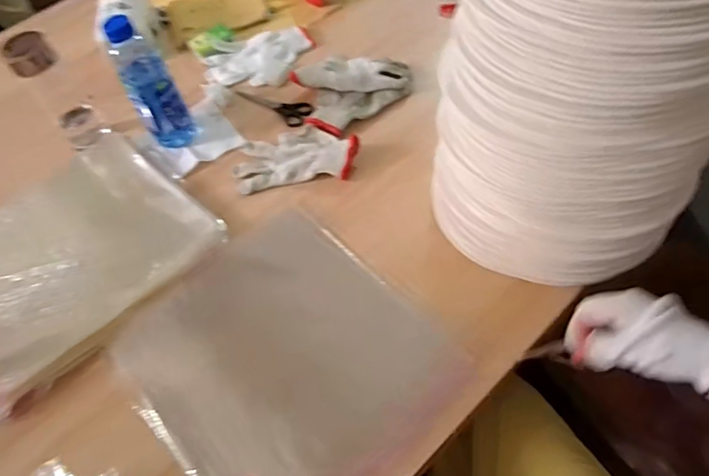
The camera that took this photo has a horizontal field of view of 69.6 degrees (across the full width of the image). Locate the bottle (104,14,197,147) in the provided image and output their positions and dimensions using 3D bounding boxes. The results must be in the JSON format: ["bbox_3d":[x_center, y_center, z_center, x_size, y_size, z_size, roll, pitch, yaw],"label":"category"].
[{"bbox_3d":[-0.298,-0.224,0.745,0.063,0.199,0.059,-29,57,-12],"label":"bottle"}]

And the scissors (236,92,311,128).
[{"bbox_3d":[-0.131,-0.227,0.846,0.150,0.006,0.052,33,66,26],"label":"scissors"}]

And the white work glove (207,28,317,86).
[{"bbox_3d":[-0.169,-0.320,0.907,0.191,0.018,0.136,-10,55,1],"label":"white work glove"}]

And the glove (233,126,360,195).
[{"bbox_3d":[-0.086,-0.127,0.753,0.178,0.028,0.105,-8,55,3],"label":"glove"}]

